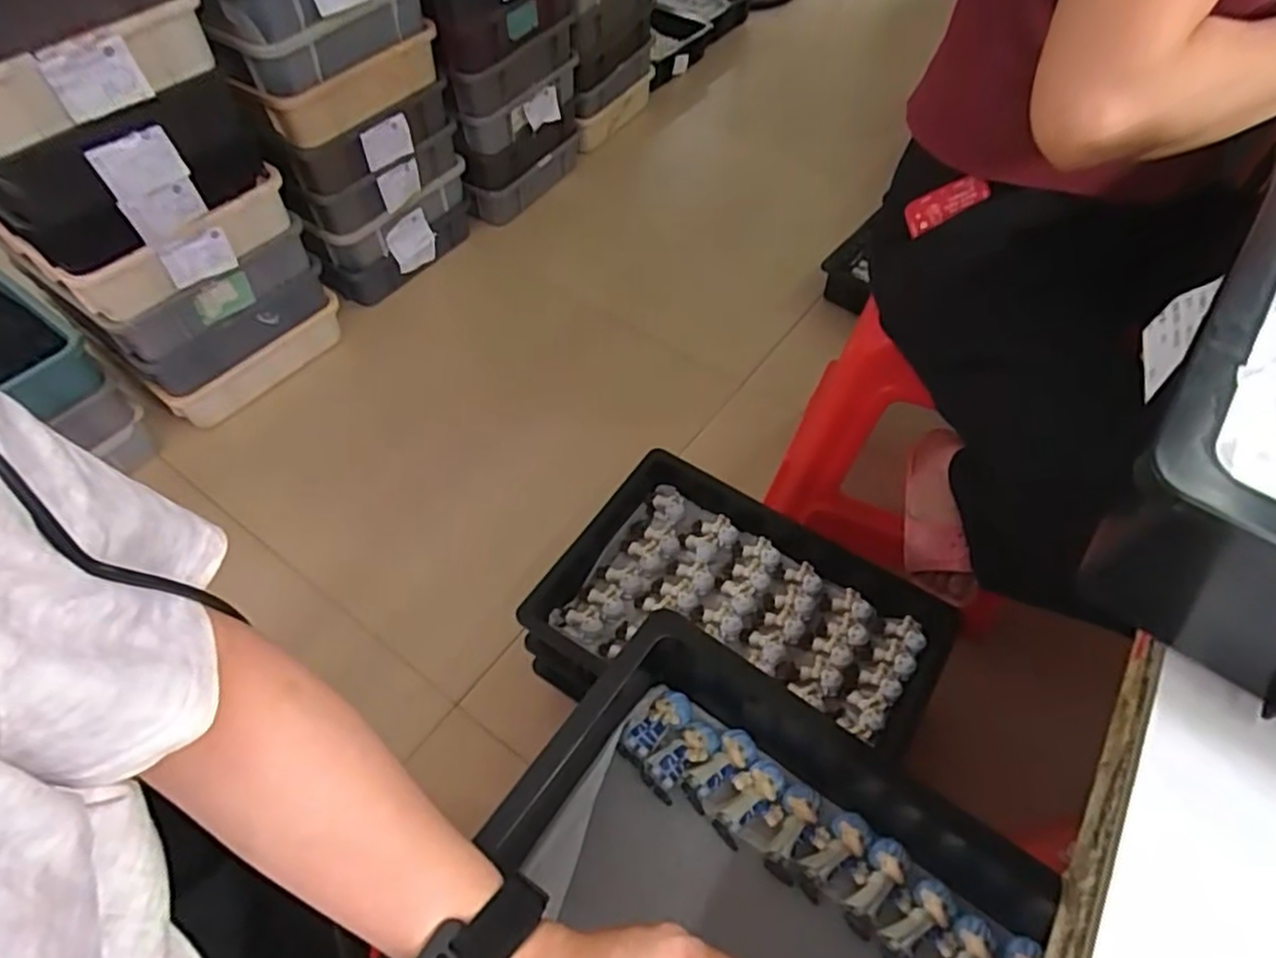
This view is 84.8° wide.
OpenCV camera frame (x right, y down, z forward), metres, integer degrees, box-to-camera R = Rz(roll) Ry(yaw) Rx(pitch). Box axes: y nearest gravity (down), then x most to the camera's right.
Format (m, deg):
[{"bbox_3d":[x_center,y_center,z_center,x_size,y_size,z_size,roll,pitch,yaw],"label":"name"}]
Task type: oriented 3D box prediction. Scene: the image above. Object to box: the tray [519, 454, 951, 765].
[{"bbox_3d":[0.117,0.171,0.873,0.476,0.070,0.303,27,59,17],"label":"tray"}]

